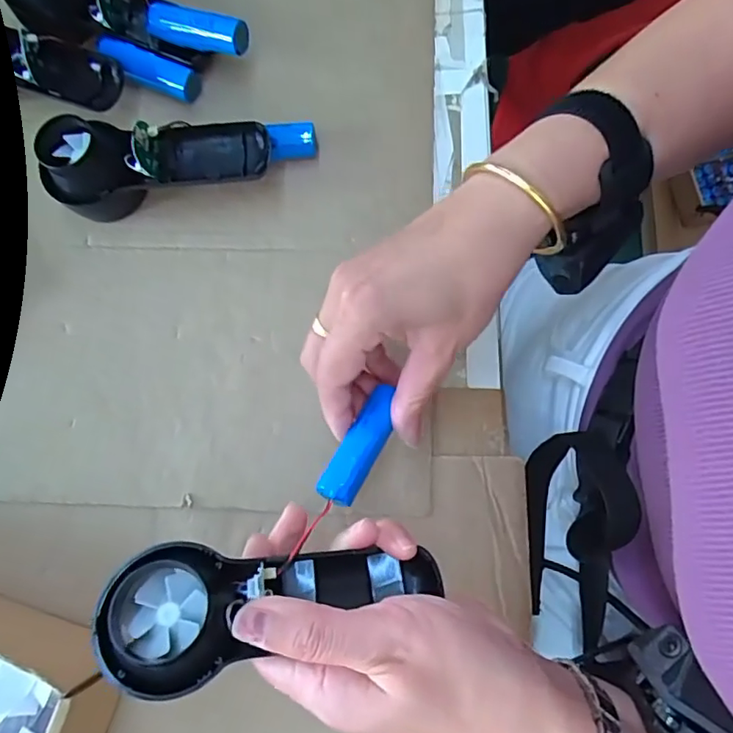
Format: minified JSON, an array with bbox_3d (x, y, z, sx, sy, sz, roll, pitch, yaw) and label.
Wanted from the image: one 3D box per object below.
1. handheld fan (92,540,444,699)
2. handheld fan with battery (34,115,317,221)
[{"bbox_3d":[-0.041,0.105,0.246,0.148,0.027,0.055,-2,78,-19],"label":"handheld fan"},{"bbox_3d":[-0.122,-0.140,0.365,0.175,0.051,0.050,-10,78,0],"label":"handheld fan with battery"}]

